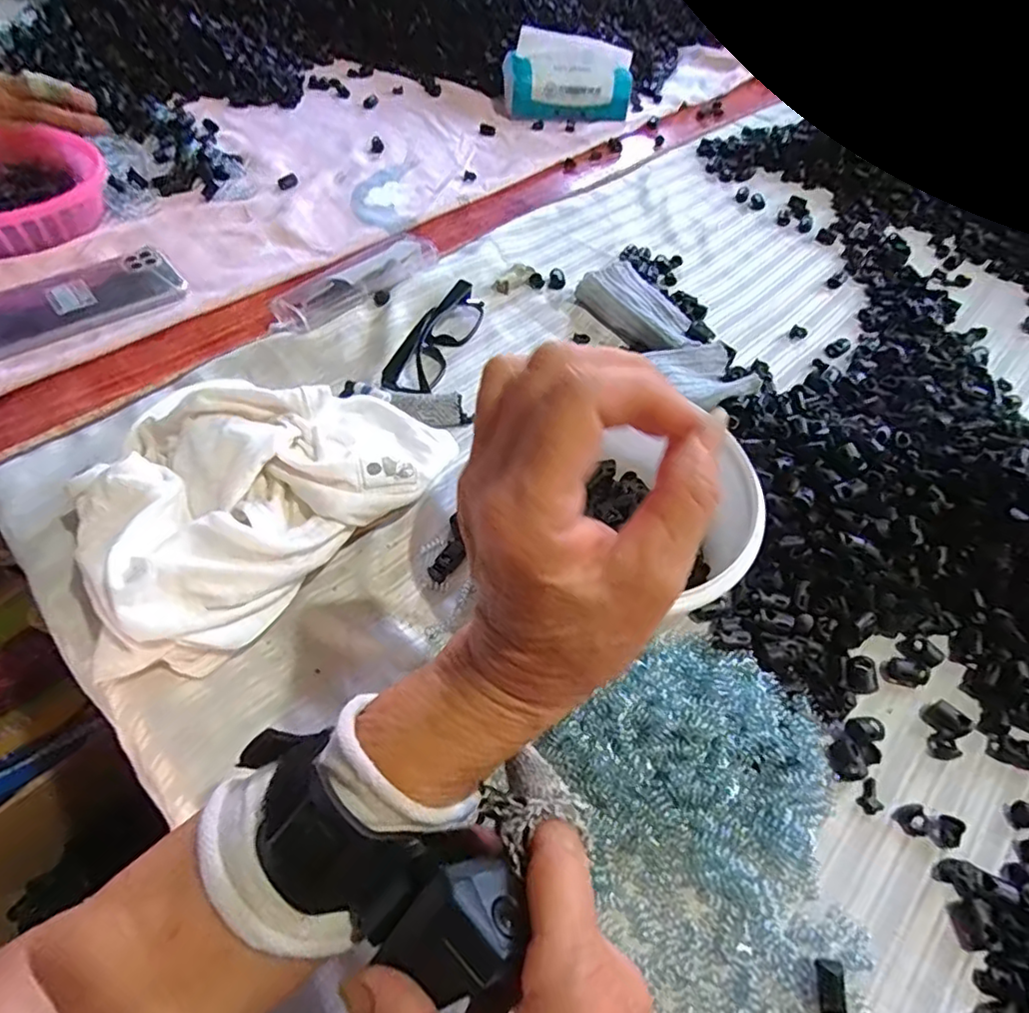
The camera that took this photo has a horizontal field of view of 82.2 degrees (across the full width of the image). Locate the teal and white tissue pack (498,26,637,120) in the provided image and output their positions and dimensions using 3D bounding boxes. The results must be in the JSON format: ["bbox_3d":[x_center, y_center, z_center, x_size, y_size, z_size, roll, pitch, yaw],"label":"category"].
[{"bbox_3d":[0.070,-0.567,0.782,0.169,0.080,0.089,3,53,-1],"label":"teal and white tissue pack"}]

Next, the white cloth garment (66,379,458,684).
[{"bbox_3d":[-0.170,-0.018,0.374,0.176,0.060,0.237,38,59,20],"label":"white cloth garment"}]

